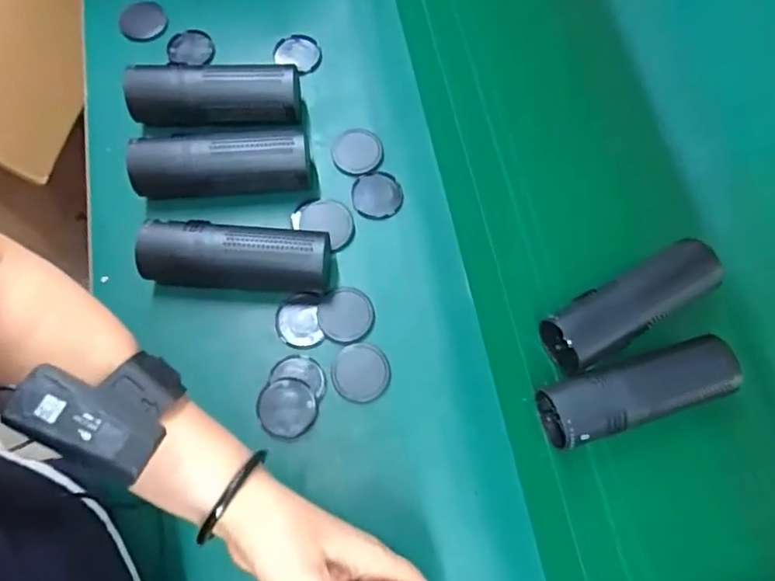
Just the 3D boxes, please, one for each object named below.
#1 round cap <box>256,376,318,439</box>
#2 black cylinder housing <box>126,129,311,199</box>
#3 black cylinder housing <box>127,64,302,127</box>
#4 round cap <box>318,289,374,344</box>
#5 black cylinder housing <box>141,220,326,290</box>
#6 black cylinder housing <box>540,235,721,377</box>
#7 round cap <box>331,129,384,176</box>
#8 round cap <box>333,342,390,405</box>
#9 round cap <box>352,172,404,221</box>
[{"bbox_3d":[-0.086,0.101,0.503,0.049,0.009,0.049,-13,71,-7],"label":"round cap"},{"bbox_3d":[-0.158,-0.121,0.560,0.165,0.052,0.050,-2,71,-3],"label":"black cylinder housing"},{"bbox_3d":[-0.172,-0.194,0.589,0.163,0.053,0.050,-4,71,-3],"label":"black cylinder housing"},{"bbox_3d":[-0.038,0.023,0.536,0.050,0.007,0.051,1,70,-2],"label":"round cap"},{"bbox_3d":[-0.135,-0.031,0.527,0.164,0.054,0.052,3,70,-1],"label":"black cylinder housing"},{"bbox_3d":[0.222,0.011,0.521,0.175,0.038,0.053,-27,74,-11],"label":"black cylinder housing"},{"bbox_3d":[-0.031,-0.141,0.597,0.051,0.008,0.054,1,70,-2],"label":"round cap"},{"bbox_3d":[-0.023,0.073,0.518,0.049,0.005,0.050,1,70,-2],"label":"round cap"},{"bbox_3d":[-0.010,-0.093,0.577,0.049,0.004,0.049,1,70,-2],"label":"round cap"}]

